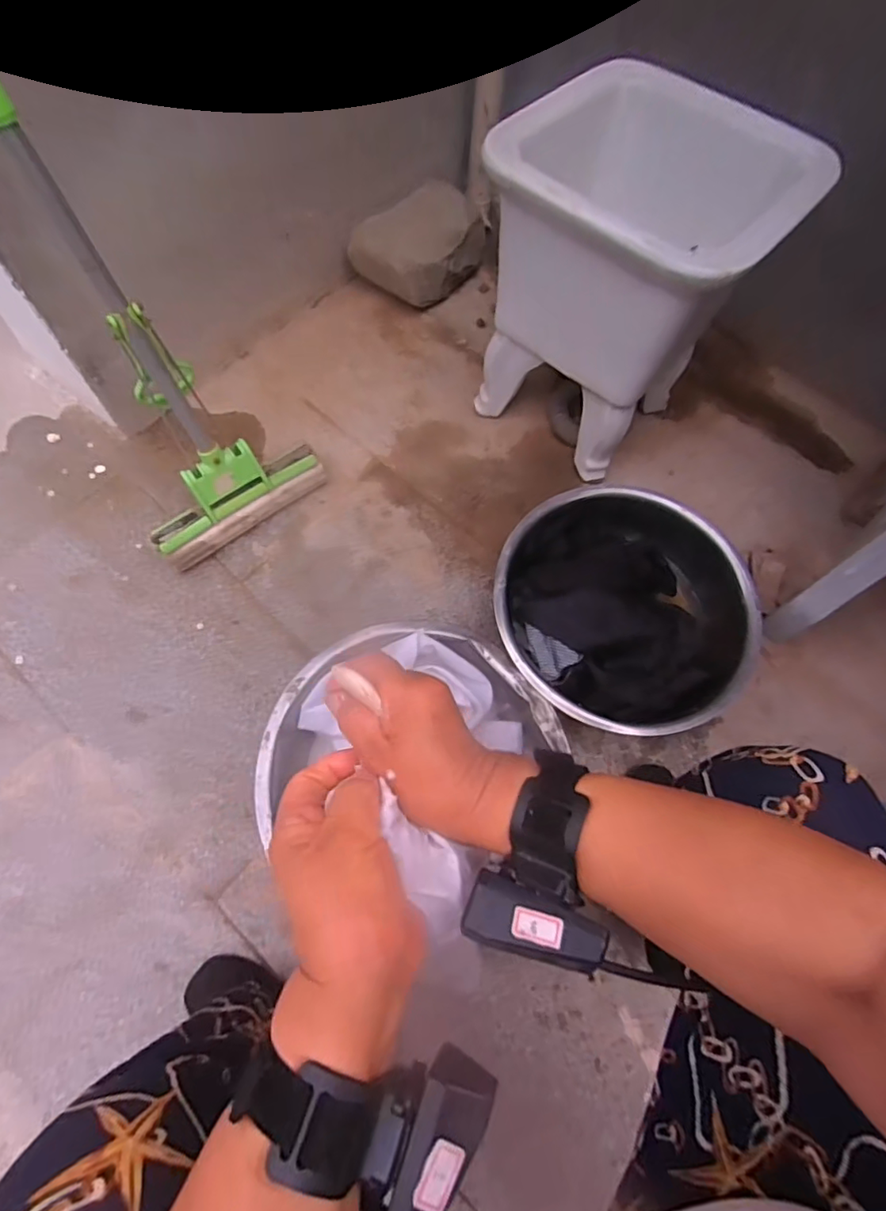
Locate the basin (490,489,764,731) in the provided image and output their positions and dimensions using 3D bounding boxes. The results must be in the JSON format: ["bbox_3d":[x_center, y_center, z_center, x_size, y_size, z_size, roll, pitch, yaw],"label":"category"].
[{"bbox_3d":[0.235,-0.001,0.751,0.320,0.143,0.321,0,68,0],"label":"basin"}]

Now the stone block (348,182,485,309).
[{"bbox_3d":[-0.039,-0.672,1.041,0.182,0.101,0.231,34,70,12],"label":"stone block"}]

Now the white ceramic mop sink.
[{"bbox_3d":[0.220,-0.438,0.795,0.365,0.386,0.283,37,71,12],"label":"white ceramic mop sink"}]

